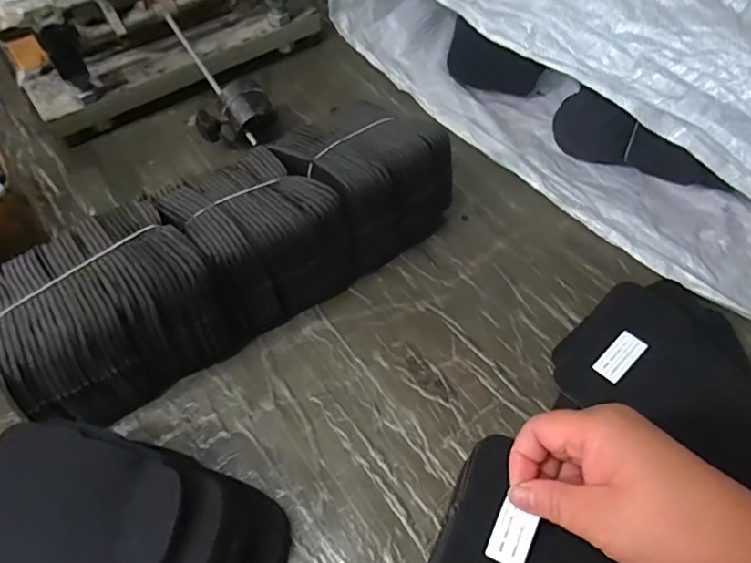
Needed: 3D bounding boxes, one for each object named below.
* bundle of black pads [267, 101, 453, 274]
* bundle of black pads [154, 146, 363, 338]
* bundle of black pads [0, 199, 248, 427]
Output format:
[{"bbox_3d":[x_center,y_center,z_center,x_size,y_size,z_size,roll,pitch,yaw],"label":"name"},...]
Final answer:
[{"bbox_3d":[-0.013,-0.106,0.517,0.123,0.104,0.140,-35,61,-21],"label":"bundle of black pads"},{"bbox_3d":[-0.106,-0.043,0.479,0.115,0.098,0.136,-35,61,-21],"label":"bundle of black pads"},{"bbox_3d":[-0.217,0.019,0.435,0.153,0.101,0.136,-32,60,-20],"label":"bundle of black pads"}]

